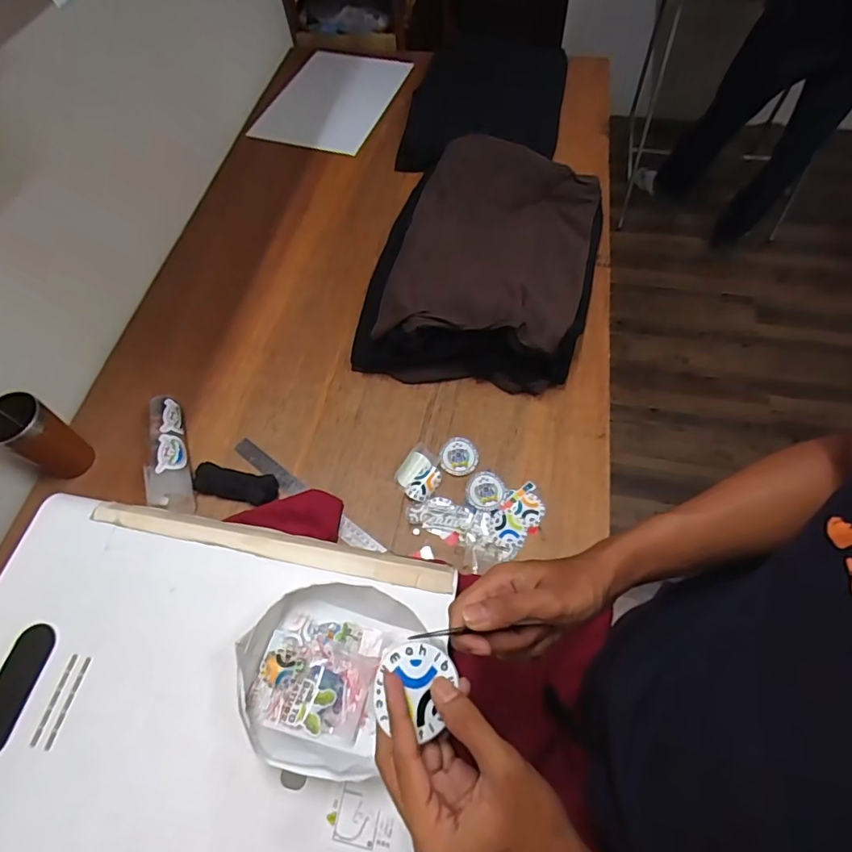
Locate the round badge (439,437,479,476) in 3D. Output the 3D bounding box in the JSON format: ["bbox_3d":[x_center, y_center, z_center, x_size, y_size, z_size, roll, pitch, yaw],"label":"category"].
[{"bbox_3d":[0.052,0.048,0.799,0.059,0.009,0.063,-1,61,2],"label":"round badge"}]

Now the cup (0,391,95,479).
[{"bbox_3d":[-0.570,0.021,0.762,0.084,0.148,0.077,-1,61,2],"label":"cup"}]

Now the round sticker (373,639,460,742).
[{"bbox_3d":[-0.008,0.174,0.340,0.050,0.007,0.052,17,73,-2],"label":"round sticker"}]

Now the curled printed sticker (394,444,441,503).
[{"bbox_3d":[-0.009,0.073,0.786,0.070,0.015,0.075,37,69,21],"label":"curled printed sticker"}]

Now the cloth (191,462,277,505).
[{"bbox_3d":[-0.292,0.089,0.782,0.125,0.025,0.047,10,62,8],"label":"cloth"}]

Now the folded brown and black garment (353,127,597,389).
[{"bbox_3d":[0.111,-0.299,0.925,0.383,0.151,0.491,11,62,9],"label":"folded brown and black garment"}]

